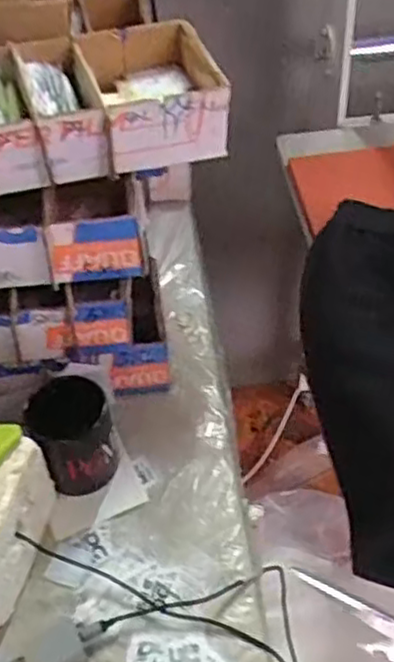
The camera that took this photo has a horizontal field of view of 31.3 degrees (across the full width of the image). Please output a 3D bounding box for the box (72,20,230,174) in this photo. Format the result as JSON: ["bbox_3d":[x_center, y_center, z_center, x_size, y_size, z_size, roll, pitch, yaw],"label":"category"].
[{"bbox_3d":[-0.050,-0.264,0.771,0.133,0.074,0.203,-13,46,-9],"label":"box"}]

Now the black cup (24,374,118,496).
[{"bbox_3d":[-0.125,0.104,0.716,0.072,0.110,0.074,-2,45,2],"label":"black cup"}]

